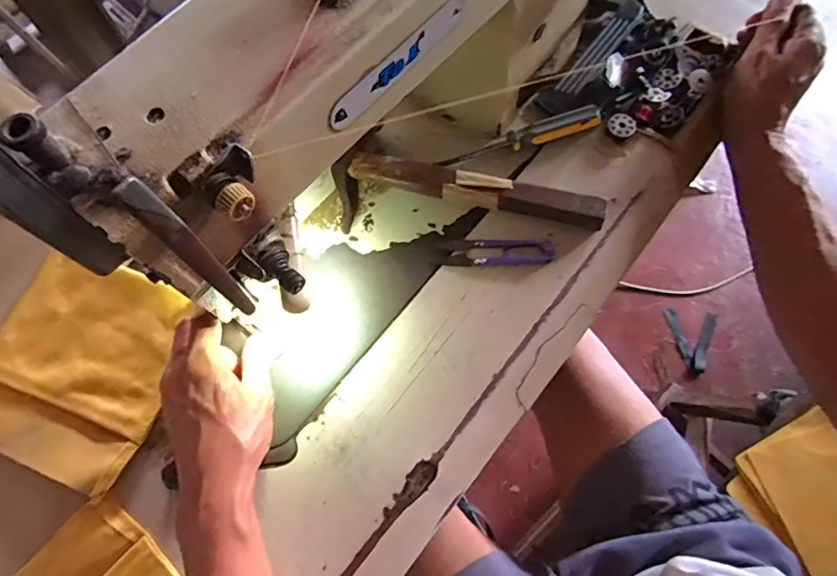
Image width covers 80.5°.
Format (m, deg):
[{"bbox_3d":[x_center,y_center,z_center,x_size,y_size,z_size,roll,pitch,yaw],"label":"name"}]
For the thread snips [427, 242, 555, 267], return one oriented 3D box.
[{"bbox_3d":[0.064,-0.030,0.418,0.100,0.005,0.023,-2,71,2],"label":"thread snips"}]

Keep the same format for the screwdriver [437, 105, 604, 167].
[{"bbox_3d":[0.093,-0.136,0.446,0.145,0.015,0.023,-17,72,-4],"label":"screwdriver"}]

